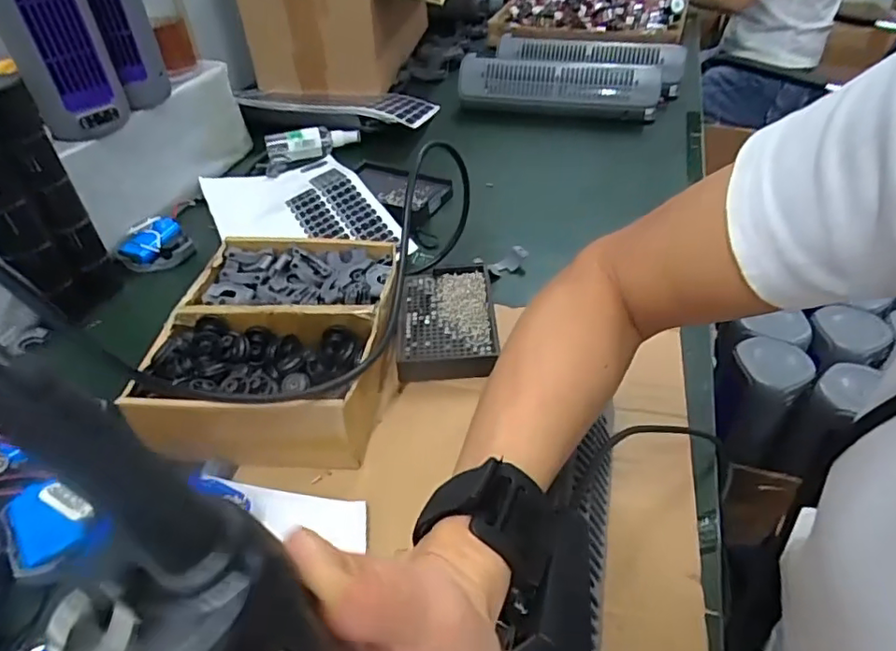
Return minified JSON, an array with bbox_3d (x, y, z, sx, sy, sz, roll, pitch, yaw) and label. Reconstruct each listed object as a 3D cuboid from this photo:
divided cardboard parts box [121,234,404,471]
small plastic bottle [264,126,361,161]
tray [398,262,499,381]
[{"bbox_3d":[-0.134,0.010,0.492,0.182,0.064,0.205,-1,42,3],"label":"divided cardboard parts box"},{"bbox_3d":[-0.191,-0.259,0.837,0.130,0.040,0.034,-18,43,-17],"label":"small plastic bottle"},{"bbox_3d":[-0.002,-0.005,0.549,0.084,0.033,0.135,-3,41,1],"label":"tray"}]

